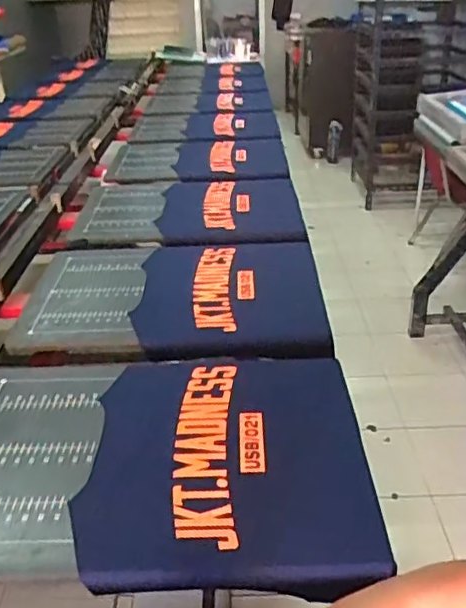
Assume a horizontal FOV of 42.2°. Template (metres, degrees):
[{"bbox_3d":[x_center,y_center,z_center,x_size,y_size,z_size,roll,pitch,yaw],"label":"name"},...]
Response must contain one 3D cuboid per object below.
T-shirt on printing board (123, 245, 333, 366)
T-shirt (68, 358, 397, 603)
[{"bbox_3d":[-0.004,-0.030,1.244,0.368,0.024,0.452,-3,29,0],"label":"T-shirt on printing board"},{"bbox_3d":[-0.007,0.193,0.848,0.364,0.032,0.419,-3,29,0],"label":"T-shirt"}]

